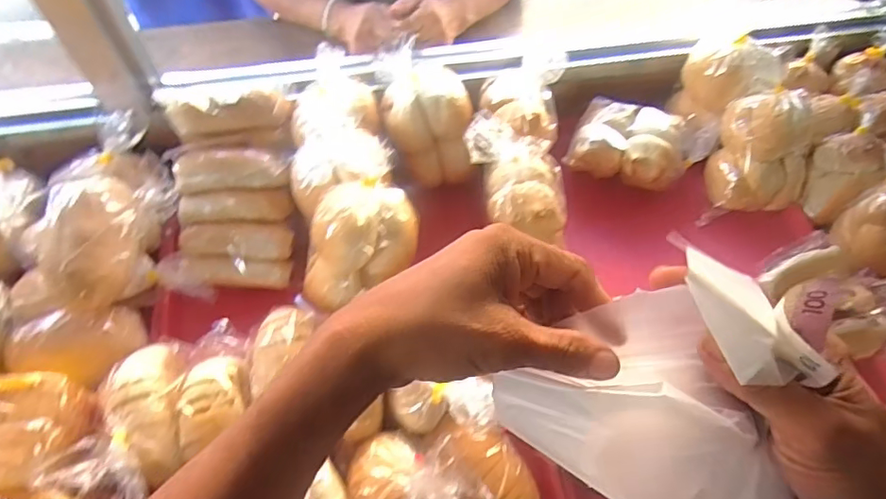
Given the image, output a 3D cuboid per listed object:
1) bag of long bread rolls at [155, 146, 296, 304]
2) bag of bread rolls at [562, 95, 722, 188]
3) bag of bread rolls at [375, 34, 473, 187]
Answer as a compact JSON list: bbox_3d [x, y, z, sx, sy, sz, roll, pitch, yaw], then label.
[{"bbox_3d":[-0.251,-0.037,0.646,0.145,0.055,0.173,6,90,-4],"label":"bag of long bread rolls"},{"bbox_3d":[0.264,-0.139,0.723,0.175,0.057,0.099,15,59,9],"label":"bag of bread rolls"},{"bbox_3d":[-0.021,-0.163,0.685,0.111,0.137,0.105,-12,58,-8],"label":"bag of bread rolls"}]

